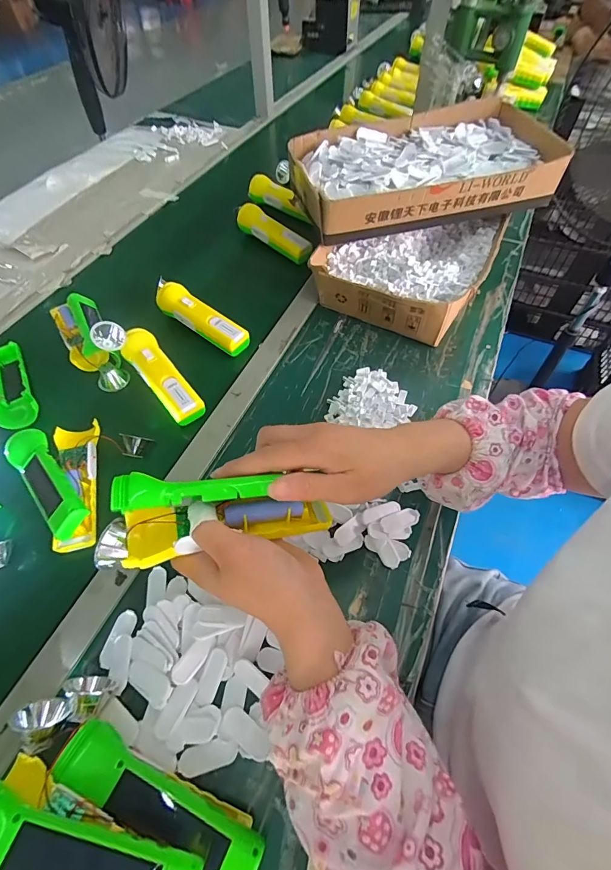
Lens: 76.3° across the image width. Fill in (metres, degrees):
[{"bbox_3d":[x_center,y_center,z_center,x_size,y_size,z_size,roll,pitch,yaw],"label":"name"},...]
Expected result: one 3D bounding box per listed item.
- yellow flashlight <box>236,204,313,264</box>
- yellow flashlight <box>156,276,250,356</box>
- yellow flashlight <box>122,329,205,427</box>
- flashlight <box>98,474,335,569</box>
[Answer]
[{"bbox_3d":[-0.064,-0.391,0.755,0.184,0.043,0.042,37,65,24],"label":"yellow flashlight"},{"bbox_3d":[-0.179,-0.193,0.623,0.209,0.042,0.053,33,63,22],"label":"yellow flashlight"},{"bbox_3d":[-0.202,-0.085,0.546,0.050,0.040,0.163,-37,62,-21],"label":"yellow flashlight"},{"bbox_3d":[-0.062,0.063,0.301,0.168,0.057,0.051,3,52,-22],"label":"flashlight"}]

